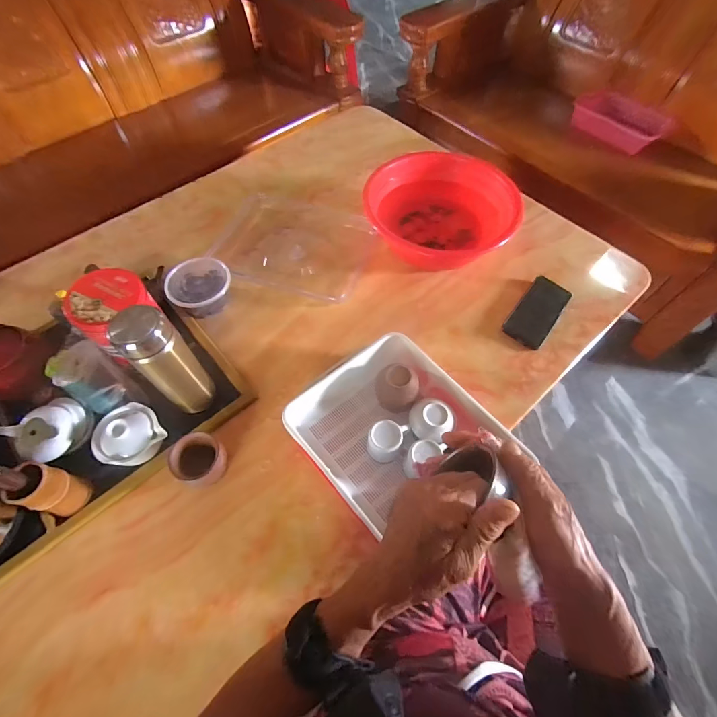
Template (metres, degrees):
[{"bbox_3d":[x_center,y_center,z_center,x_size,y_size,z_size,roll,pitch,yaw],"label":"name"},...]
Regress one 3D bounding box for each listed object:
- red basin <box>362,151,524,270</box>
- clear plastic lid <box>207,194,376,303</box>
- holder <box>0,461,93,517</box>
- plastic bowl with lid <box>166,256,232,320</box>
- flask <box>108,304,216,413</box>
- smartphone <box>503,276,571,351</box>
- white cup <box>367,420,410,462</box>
[{"bbox_3d":[0.146,-0.284,0.759,0.259,0.109,0.260,0,60,0],"label":"red basin"},{"bbox_3d":[-0.130,-0.241,0.781,0.296,0.012,0.239,16,61,9],"label":"clear plastic lid"},{"bbox_3d":[-0.386,0.169,0.484,0.043,0.092,0.048,14,61,8],"label":"holder"},{"bbox_3d":[-0.285,-0.128,0.686,0.105,0.055,0.102,0,60,0],"label":"plastic bowl with lid"},{"bbox_3d":[-0.262,0.007,0.531,0.062,0.184,0.059,-37,67,-19],"label":"flask"},{"bbox_3d":[0.331,-0.086,0.706,0.072,0.009,0.149,32,71,19],"label":"smartphone"},{"bbox_3d":[0.040,0.123,0.557,0.050,0.055,0.050,0,60,0],"label":"white cup"}]

